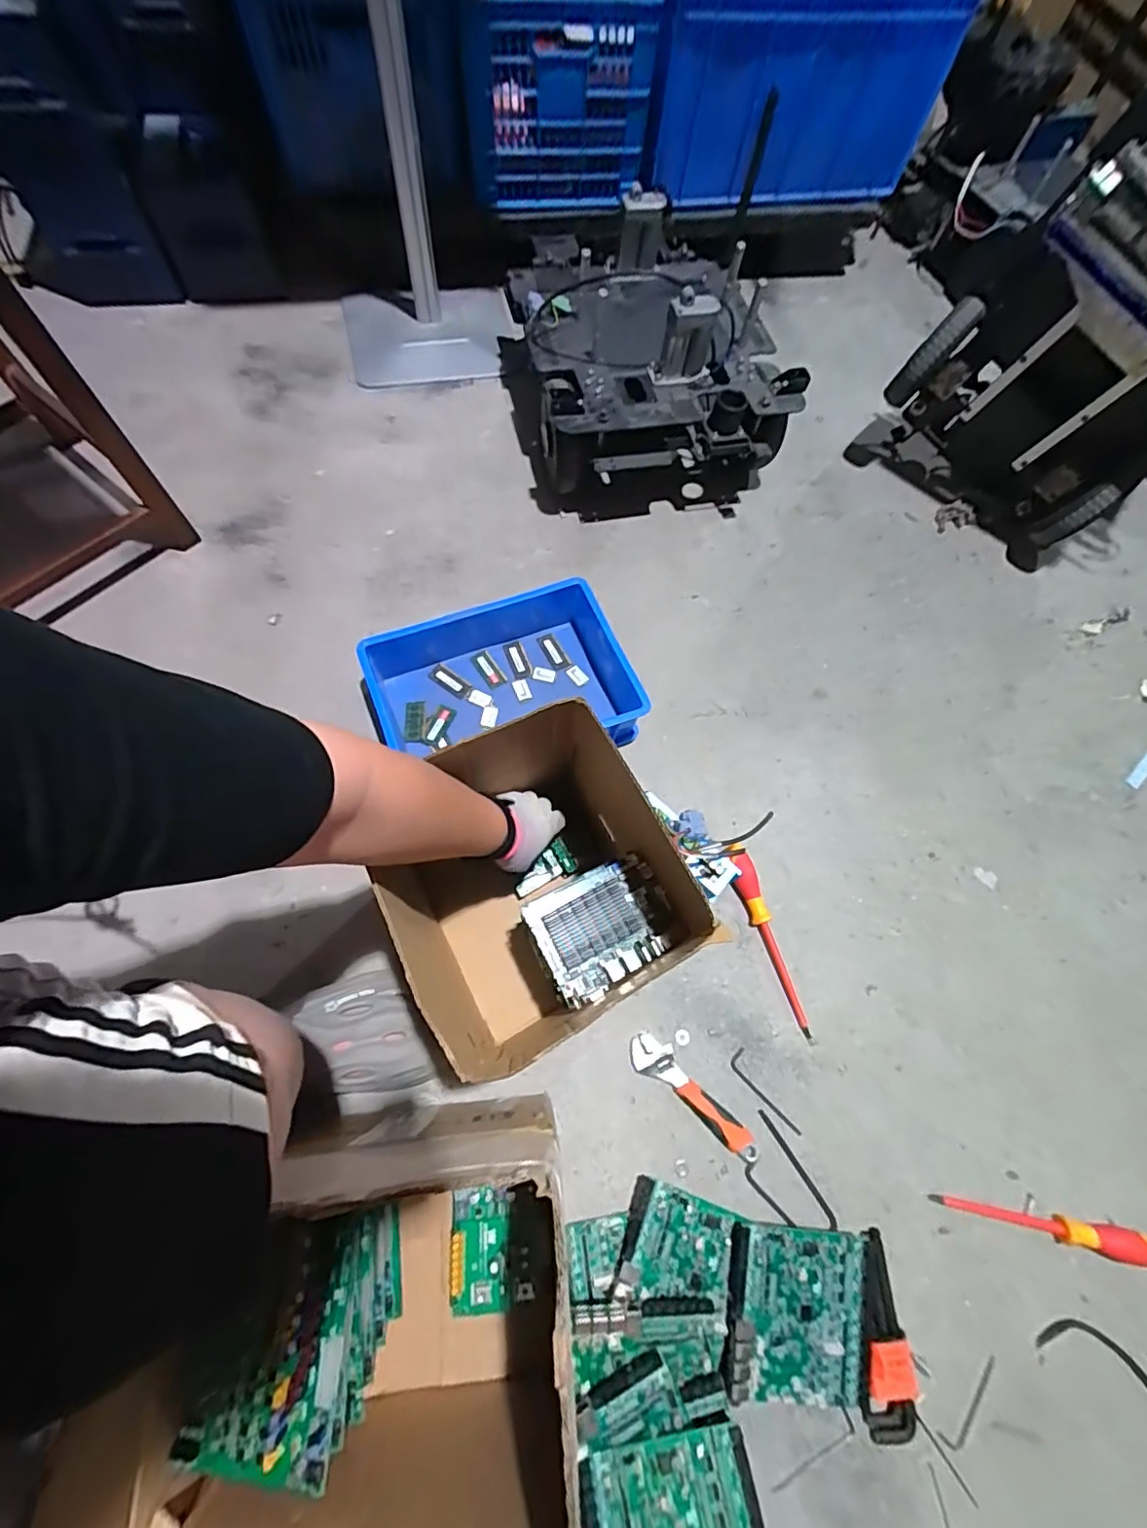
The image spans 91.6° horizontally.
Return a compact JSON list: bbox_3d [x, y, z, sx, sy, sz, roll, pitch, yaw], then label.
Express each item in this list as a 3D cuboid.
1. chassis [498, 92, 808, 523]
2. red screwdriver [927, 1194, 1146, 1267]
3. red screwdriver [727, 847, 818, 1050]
[{"bbox_3d":[0.125,-0.745,1.026,0.458,0.256,0.502,-9,67,-7],"label":"chassis"},{"bbox_3d":[0.559,0.540,0.655,0.252,0.029,0.034,14,66,3],"label":"red screwdriver"},{"bbox_3d":[0.261,0.236,0.746,0.032,0.029,0.258,-17,81,-11],"label":"red screwdriver"}]

